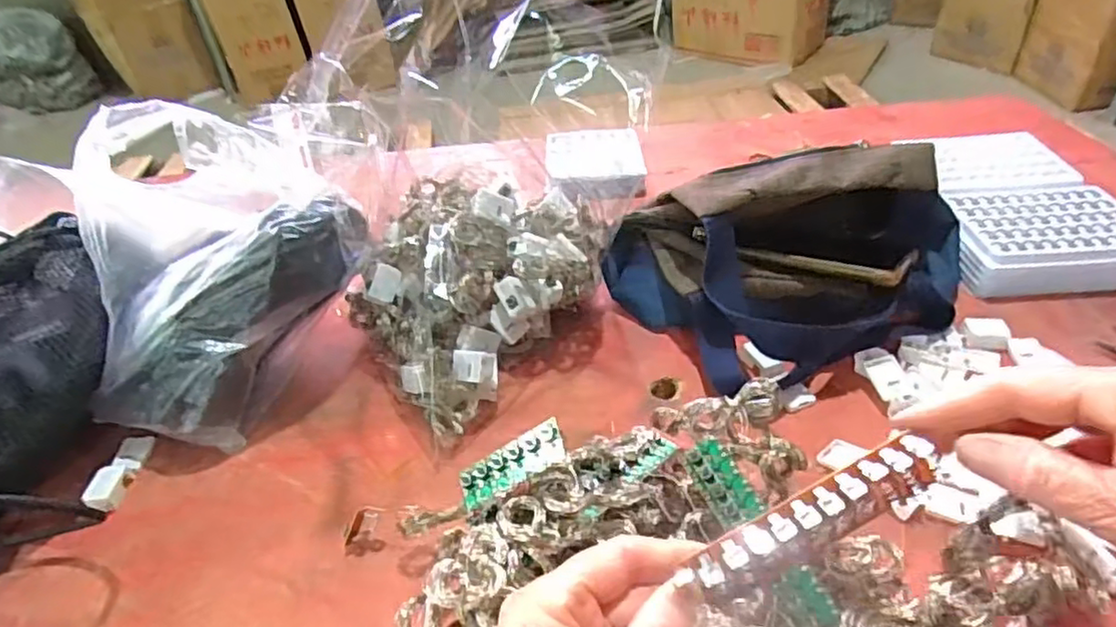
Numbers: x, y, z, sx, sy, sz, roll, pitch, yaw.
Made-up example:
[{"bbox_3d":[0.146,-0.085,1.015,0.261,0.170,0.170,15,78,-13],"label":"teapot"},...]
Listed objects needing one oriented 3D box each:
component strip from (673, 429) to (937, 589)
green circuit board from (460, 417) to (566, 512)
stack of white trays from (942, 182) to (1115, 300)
[{"bbox_3d":[0.094,0.073,0.246,0.100,0.011,0.018,-27,42,-5],"label":"component strip"},{"bbox_3d":[-0.022,0.072,0.321,0.058,0.004,0.021,-31,62,19],"label":"green circuit board"},{"bbox_3d":[0.356,-0.058,0.501,0.130,0.031,0.100,-4,40,2],"label":"stack of white trays"}]

